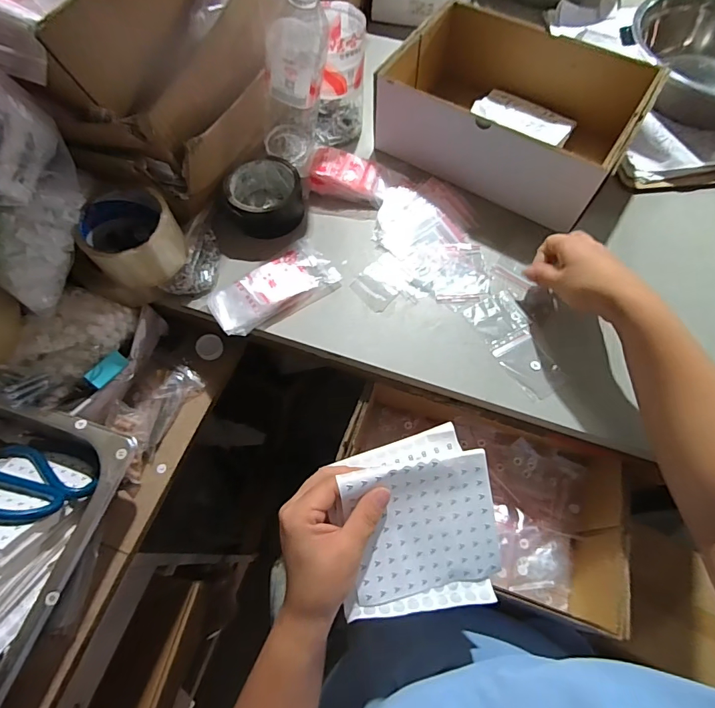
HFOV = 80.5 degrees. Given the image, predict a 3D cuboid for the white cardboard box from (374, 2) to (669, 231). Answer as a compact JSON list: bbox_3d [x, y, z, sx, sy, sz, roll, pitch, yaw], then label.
[{"bbox_3d":[0.196,-0.316,0.543,0.287,0.100,0.217,32,69,13],"label":"white cardboard box"}]

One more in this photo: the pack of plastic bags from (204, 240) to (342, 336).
[{"bbox_3d":[-0.096,-0.080,0.478,0.142,0.019,0.068,-33,70,-14],"label":"pack of plastic bags"}]

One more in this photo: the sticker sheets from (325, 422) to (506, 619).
[{"bbox_3d":[0.051,0.140,0.359,0.130,0.041,0.140,-7,92,-5],"label":"sticker sheets"}]

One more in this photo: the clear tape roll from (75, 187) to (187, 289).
[{"bbox_3d":[-0.230,-0.119,0.436,0.086,0.061,0.085,0,66,-1],"label":"clear tape roll"}]

